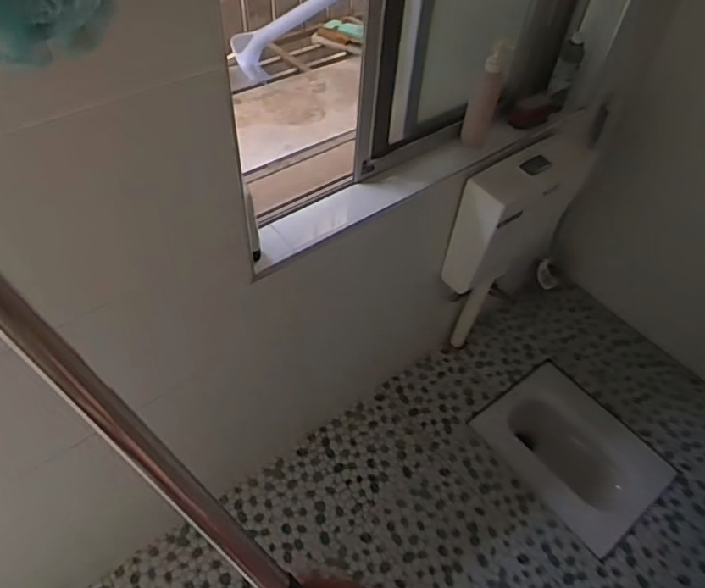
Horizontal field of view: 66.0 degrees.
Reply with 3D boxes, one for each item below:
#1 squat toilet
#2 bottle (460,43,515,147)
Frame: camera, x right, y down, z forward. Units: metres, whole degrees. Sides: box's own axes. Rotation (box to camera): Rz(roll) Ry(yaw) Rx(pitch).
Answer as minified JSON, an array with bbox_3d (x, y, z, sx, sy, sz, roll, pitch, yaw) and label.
[{"bbox_3d":[0.684,0.514,1.738,0.428,0.167,0.509,-28,58,-25],"label":"squat toilet"},{"bbox_3d":[0.296,-0.432,1.229,0.062,0.247,0.050,21,52,13],"label":"bottle"}]

